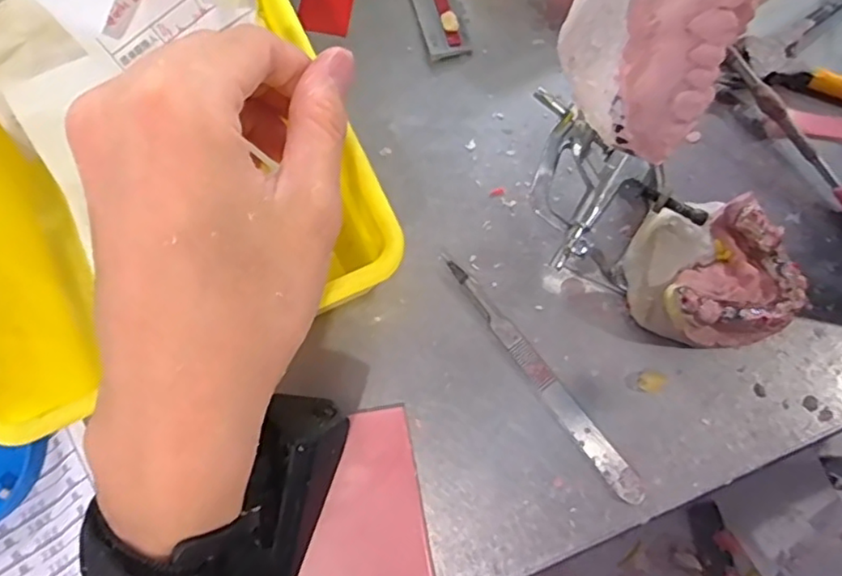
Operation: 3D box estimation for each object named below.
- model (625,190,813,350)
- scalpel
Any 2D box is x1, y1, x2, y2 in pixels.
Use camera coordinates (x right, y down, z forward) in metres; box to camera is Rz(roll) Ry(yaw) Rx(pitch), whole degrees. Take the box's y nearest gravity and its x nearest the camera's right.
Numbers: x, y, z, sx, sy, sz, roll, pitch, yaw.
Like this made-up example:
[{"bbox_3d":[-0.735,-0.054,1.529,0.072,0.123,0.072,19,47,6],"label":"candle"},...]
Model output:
[{"bbox_3d":[0.127,-0.005,0.269,0.068,0.034,0.061,-15,79,-4],"label":"model"},{"bbox_3d":[0.053,0.040,0.273,0.011,0.006,0.131,-38,82,-8],"label":"scalpel"}]

